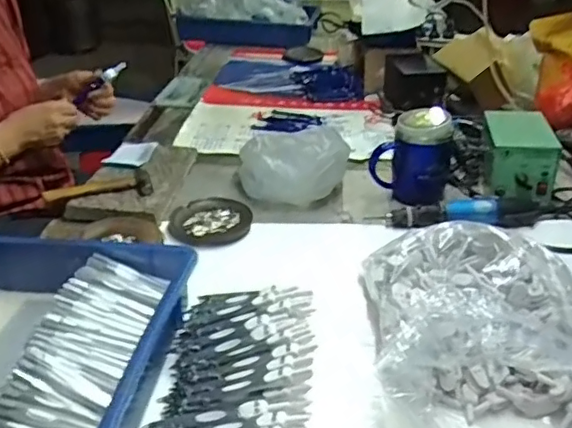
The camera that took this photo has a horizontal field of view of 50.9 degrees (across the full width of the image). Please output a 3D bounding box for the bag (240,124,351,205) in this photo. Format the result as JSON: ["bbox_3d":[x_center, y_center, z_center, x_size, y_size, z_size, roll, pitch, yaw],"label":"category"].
[{"bbox_3d":[0.013,-0.079,1.004,0.173,0.069,0.209,-2,28,-3],"label":"bag"}]

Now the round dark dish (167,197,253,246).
[{"bbox_3d":[-0.110,0.010,0.878,0.120,0.024,0.097,-3,28,-6],"label":"round dark dish"}]

